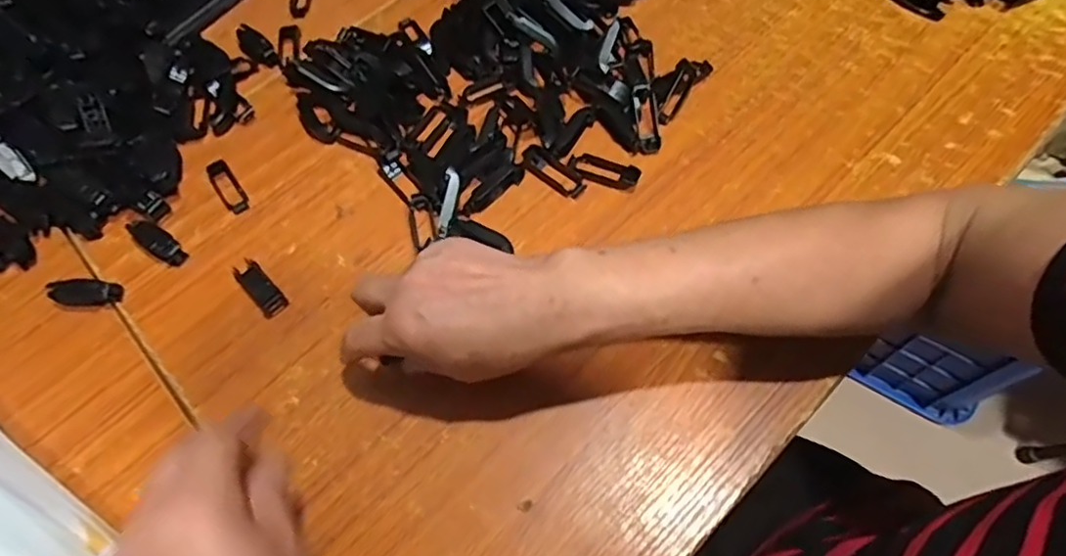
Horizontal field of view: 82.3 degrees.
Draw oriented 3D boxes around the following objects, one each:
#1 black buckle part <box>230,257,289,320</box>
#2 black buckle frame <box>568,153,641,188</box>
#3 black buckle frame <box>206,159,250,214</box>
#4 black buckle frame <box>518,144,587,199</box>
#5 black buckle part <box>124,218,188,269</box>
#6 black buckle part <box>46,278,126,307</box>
[{"bbox_3d":[-0.199,0.007,0.443,0.019,0.008,0.049,-41,69,-16],"label":"black buckle part"},{"bbox_3d":[0.055,-0.084,0.471,0.055,0.010,0.021,19,66,12],"label":"black buckle frame"},{"bbox_3d":[-0.244,-0.073,0.488,0.018,0.005,0.055,-35,67,-13],"label":"black buckle frame"},{"bbox_3d":[0.015,-0.084,0.475,0.056,0.010,0.020,36,71,19],"label":"black buckle frame"},{"bbox_3d":[-0.285,-0.028,0.460,0.053,0.015,0.020,32,69,17],"label":"black buckle part"},{"bbox_3d":[-0.326,0.011,0.444,0.047,0.021,0.014,-5,63,1],"label":"black buckle part"}]

